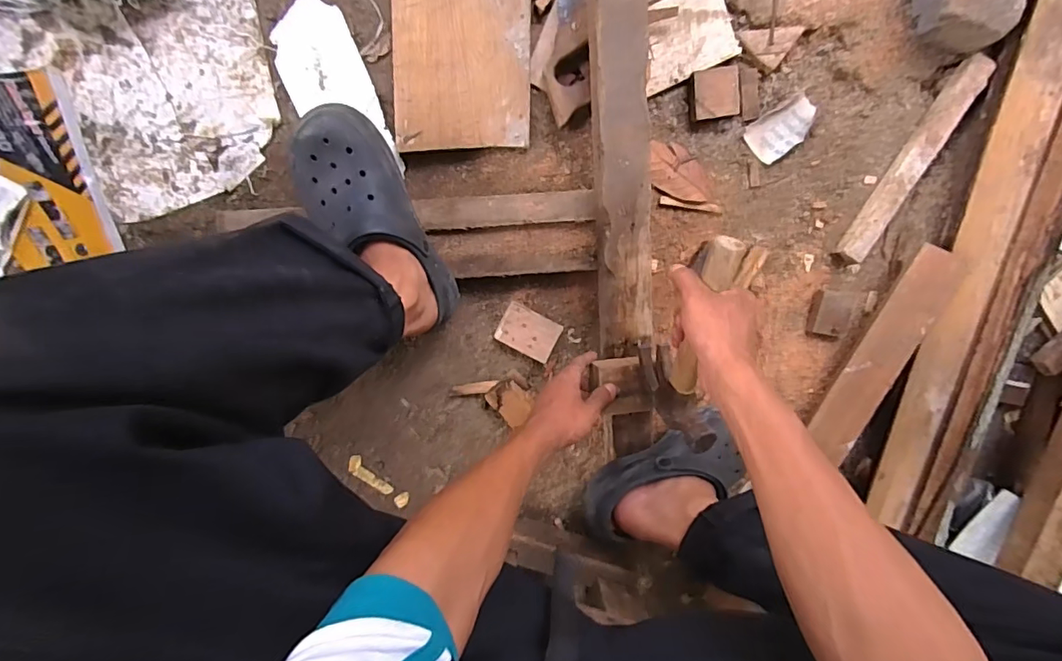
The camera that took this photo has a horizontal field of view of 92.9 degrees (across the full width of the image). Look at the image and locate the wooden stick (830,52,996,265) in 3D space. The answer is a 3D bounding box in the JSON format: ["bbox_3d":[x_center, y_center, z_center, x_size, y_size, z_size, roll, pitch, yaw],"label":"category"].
[{"bbox_3d":[0.510,-0.224,0.675,0.037,0.029,0.307,30,96,-7],"label":"wooden stick"}]

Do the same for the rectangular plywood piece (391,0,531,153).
[{"bbox_3d":[-0.087,-0.369,0.637,0.171,0.015,0.264,0,99,-3],"label":"rectangular plywood piece"}]

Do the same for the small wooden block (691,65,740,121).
[{"bbox_3d":[0.243,-0.310,0.661,0.062,0.020,0.058,-13,99,-1],"label":"small wooden block"}]

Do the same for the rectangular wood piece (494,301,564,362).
[{"bbox_3d":[-0.002,0.002,0.689,0.080,0.020,0.056,28,96,-7],"label":"rectangular wood piece"}]

